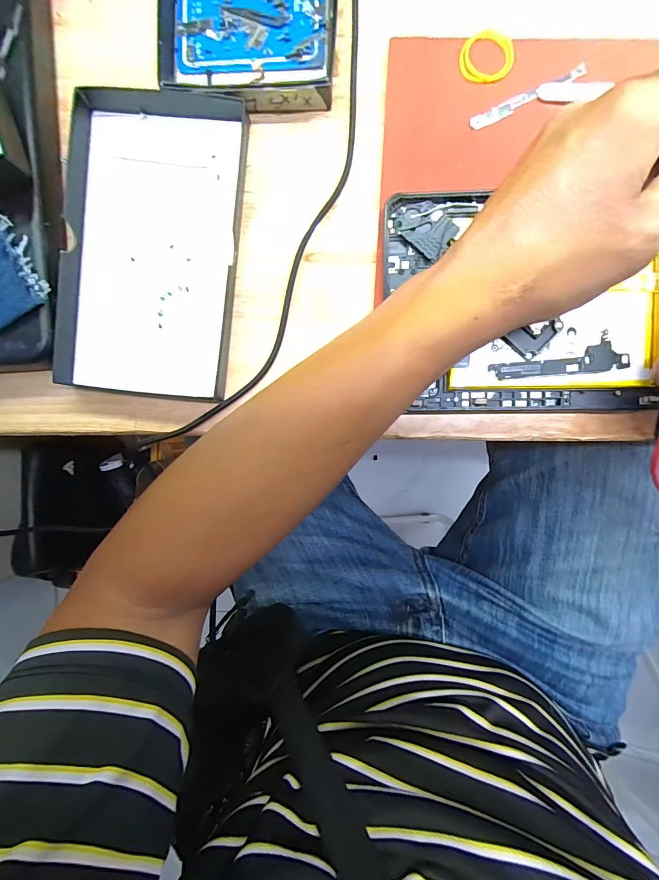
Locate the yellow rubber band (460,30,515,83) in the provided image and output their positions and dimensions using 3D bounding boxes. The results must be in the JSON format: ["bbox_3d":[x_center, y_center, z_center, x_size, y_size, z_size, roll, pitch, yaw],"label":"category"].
[{"bbox_3d":[0.090,-0.219,0.209,0.030,0.004,0.029,0,92,3],"label":"yellow rubber band"}]

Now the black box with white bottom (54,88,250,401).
[{"bbox_3d":[-0.107,-0.118,0.220,0.100,0.017,0.176,5,92,3],"label":"black box with white bottom"}]

